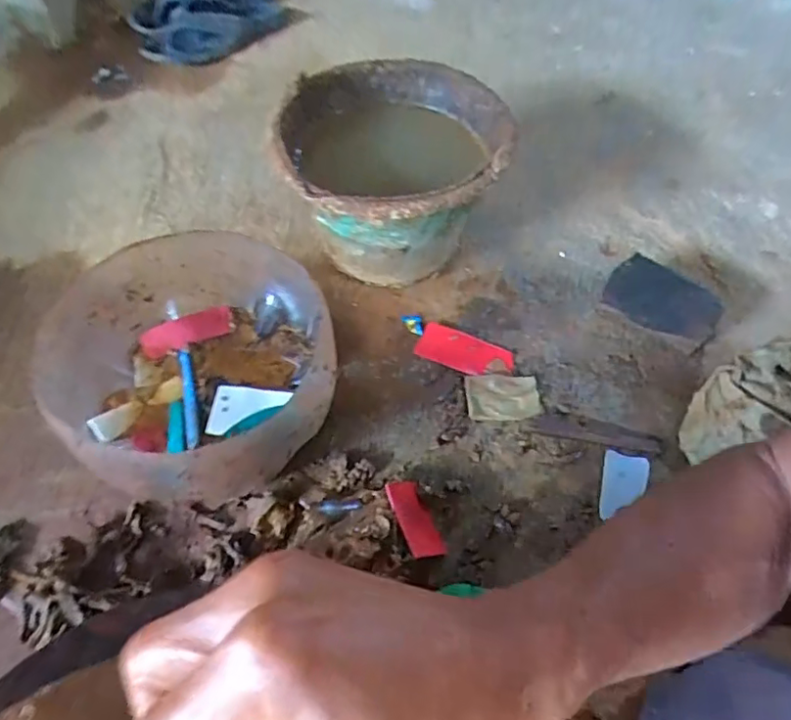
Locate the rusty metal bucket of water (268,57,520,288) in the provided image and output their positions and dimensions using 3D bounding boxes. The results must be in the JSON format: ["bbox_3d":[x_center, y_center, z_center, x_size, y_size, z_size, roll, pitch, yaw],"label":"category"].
[{"bbox_3d":[-0.007,-0.207,0.658,0.240,0.171,0.267,13,56,6],"label":"rusty metal bucket of water"}]

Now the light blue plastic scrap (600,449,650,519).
[{"bbox_3d":[0.219,0.120,0.541,0.042,0.004,0.071,16,56,7],"label":"light blue plastic scrap"}]

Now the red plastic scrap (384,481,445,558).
[{"bbox_3d":[0.017,0.141,0.505,0.035,0.006,0.071,-3,54,-36],"label":"red plastic scrap"}]

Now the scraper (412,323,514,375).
[{"bbox_3d":[0.077,-0.009,0.625,0.103,0.012,0.051,23,57,12],"label":"scraper"}]

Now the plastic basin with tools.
[{"bbox_3d":[-0.180,0.011,0.528,0.228,0.128,0.246,2,55,-2],"label":"plastic basin with tools"}]

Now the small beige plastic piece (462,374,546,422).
[{"bbox_3d":[0.113,0.038,0.593,0.078,0.006,0.051,1,55,-3],"label":"small beige plastic piece"}]

